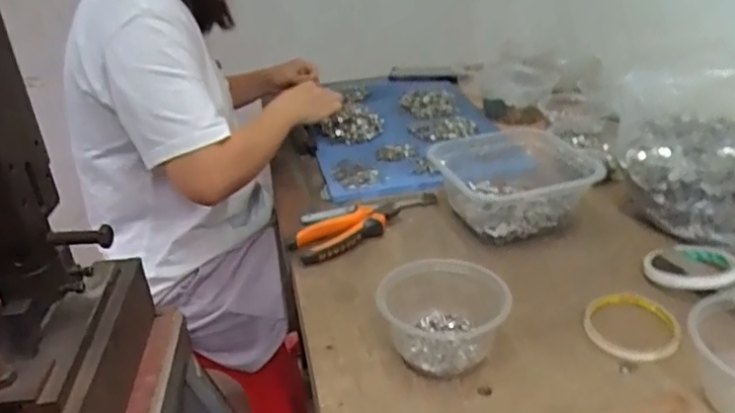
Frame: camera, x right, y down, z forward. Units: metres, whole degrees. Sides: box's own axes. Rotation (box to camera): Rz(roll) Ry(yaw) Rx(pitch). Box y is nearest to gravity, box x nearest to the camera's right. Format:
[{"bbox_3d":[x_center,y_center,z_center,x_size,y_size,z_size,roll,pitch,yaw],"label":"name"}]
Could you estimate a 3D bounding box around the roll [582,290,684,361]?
[{"bbox_3d":[0.248,0.108,0.568,0.081,0.007,0.089,-5,28,3],"label":"roll"}]

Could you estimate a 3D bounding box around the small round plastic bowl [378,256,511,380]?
[{"bbox_3d":[0.068,0.098,0.553,0.107,0.062,0.106,-26,34,-31],"label":"small round plastic bowl"}]

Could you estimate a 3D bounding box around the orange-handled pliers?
[{"bbox_3d":[0.001,0.017,0.753,0.209,0.026,0.051,-26,34,-32],"label":"orange-handled pliers"}]

